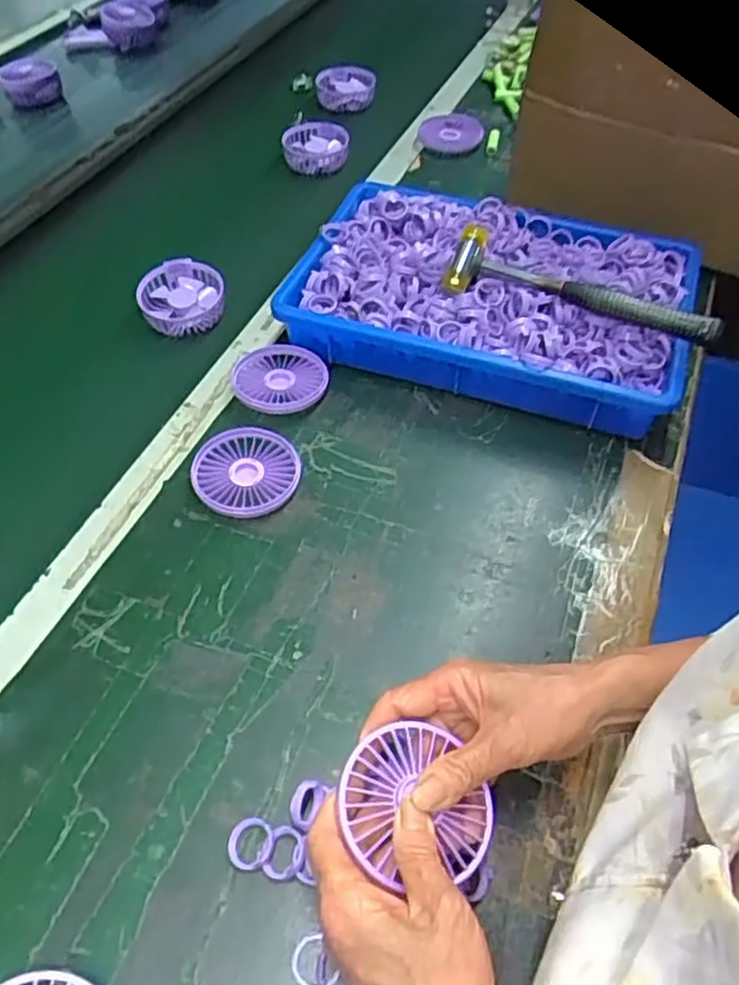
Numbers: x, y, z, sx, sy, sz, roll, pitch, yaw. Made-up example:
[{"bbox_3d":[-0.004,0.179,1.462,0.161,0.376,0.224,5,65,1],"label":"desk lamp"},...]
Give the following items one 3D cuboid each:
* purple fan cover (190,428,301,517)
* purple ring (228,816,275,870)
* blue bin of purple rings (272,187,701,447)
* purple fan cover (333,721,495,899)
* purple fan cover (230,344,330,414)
[{"bbox_3d":[-0.101,-0.017,0.596,0.088,0.021,0.082,-36,59,-25],"label":"purple fan cover"},{"bbox_3d":[-0.071,0.210,0.424,0.027,0.009,0.028,0,51,0],"label":"purple ring"},{"bbox_3d":[0.120,-0.196,0.699,0.373,0.078,0.244,14,52,12],"label":"blue bin of purple rings"},{"bbox_3d":[0.026,0.170,0.395,0.084,0.015,0.076,8,51,-18],"label":"purple fan cover"},{"bbox_3d":[-0.084,-0.106,0.667,0.087,0.022,0.083,-15,52,-11],"label":"purple fan cover"}]

